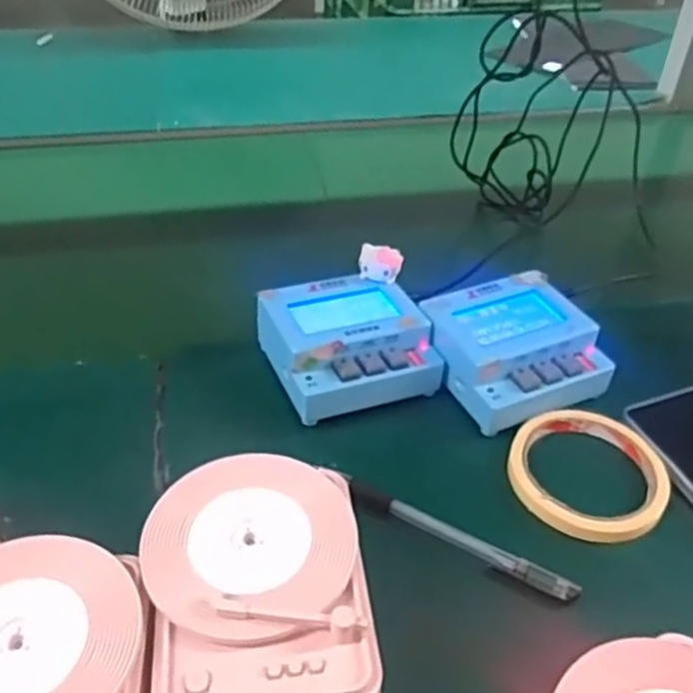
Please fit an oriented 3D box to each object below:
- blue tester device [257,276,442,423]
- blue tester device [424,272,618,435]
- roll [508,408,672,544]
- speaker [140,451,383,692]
[{"bbox_3d":[0.001,-0.004,0.491,0.106,0.044,0.097,-13,42,-17],"label":"blue tester device"},{"bbox_3d":[0.115,0.006,0.494,0.100,0.062,0.094,-16,43,-20],"label":"blue tester device"},{"bbox_3d":[0.148,0.078,0.437,0.092,0.021,0.091,1,40,-1],"label":"roll"},{"bbox_3d":[-0.042,0.124,0.344,0.098,0.058,0.135,-4,40,-7],"label":"speaker"}]

